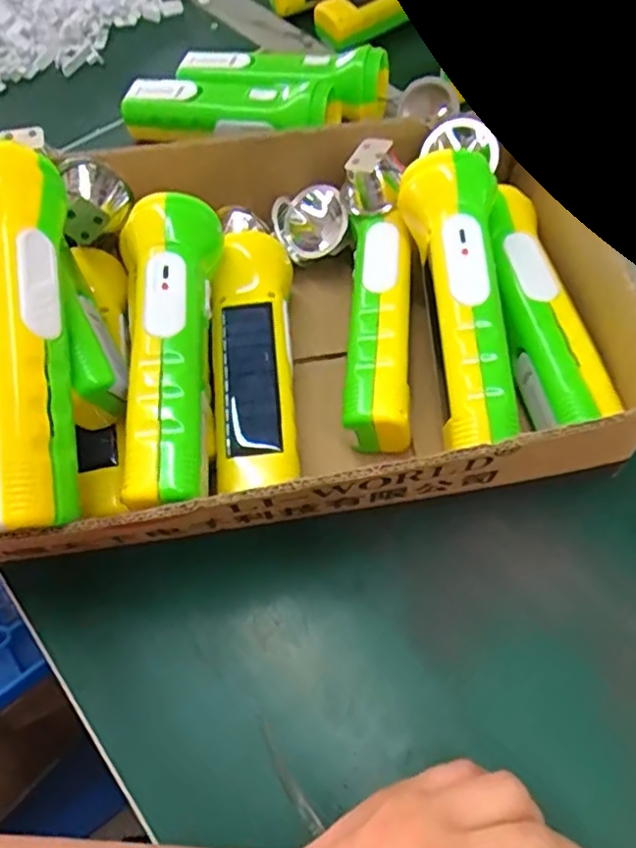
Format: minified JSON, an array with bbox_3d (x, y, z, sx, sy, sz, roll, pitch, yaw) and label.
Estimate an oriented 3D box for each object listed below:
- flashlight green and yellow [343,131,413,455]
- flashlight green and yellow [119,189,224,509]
[{"bbox_3d":[0.032,-0.071,0.346,0.035,0.031,0.174,0,70,3],"label":"flashlight green and yellow"},{"bbox_3d":[-0.070,-0.035,0.309,0.044,0.057,0.156,-5,58,0],"label":"flashlight green and yellow"}]

